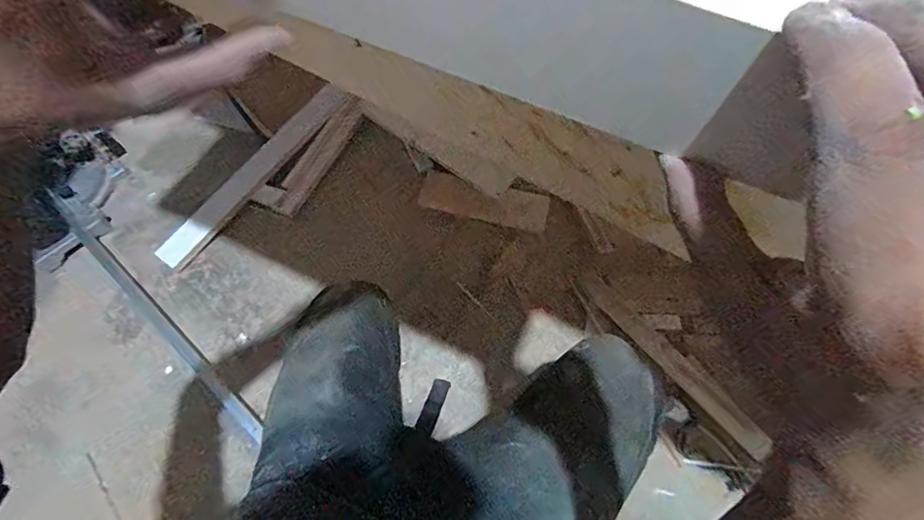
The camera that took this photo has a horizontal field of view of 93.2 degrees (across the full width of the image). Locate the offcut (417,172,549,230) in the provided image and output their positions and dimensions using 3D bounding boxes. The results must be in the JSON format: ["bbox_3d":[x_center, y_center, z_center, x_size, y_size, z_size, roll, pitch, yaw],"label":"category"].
[{"bbox_3d":[0.051,-0.138,1.022,0.295,0.018,0.092,12,71,5],"label":"offcut"}]

